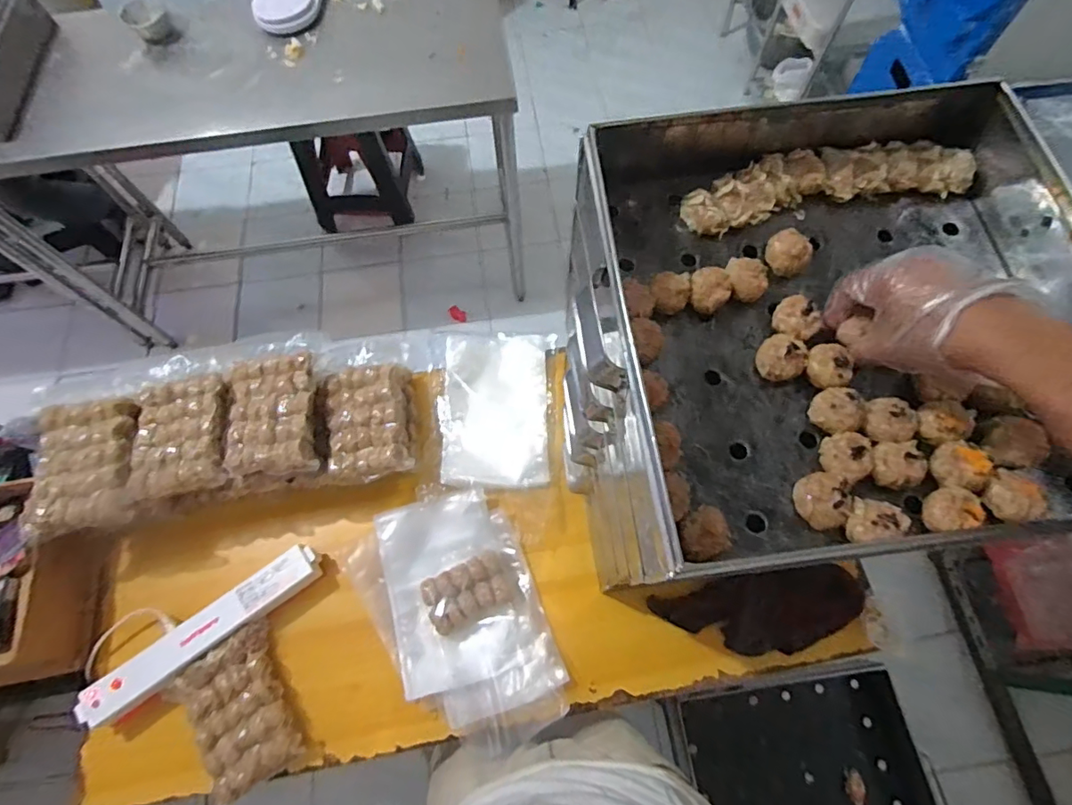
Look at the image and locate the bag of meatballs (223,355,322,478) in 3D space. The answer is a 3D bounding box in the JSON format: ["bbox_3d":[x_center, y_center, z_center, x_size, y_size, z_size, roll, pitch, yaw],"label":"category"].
[{"bbox_3d":[-0.400,0.022,0.796,0.131,0.048,0.188,-9,68,-2],"label":"bag of meatballs"}]

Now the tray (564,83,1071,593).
[{"bbox_3d":[0.253,-0.083,0.475,0.426,0.110,0.441,-1,68,1],"label":"tray"}]

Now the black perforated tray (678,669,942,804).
[{"bbox_3d":[0.503,0.723,0.915,0.390,0.060,0.415,-10,68,-3],"label":"black perforated tray"}]

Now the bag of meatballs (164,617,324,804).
[{"bbox_3d":[-0.418,0.442,0.739,0.144,0.040,0.206,-29,70,-10],"label":"bag of meatballs"}]

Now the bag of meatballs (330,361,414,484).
[{"bbox_3d":[-0.266,0.038,0.851,0.125,0.076,0.186,-11,68,-3],"label":"bag of meatballs"}]

